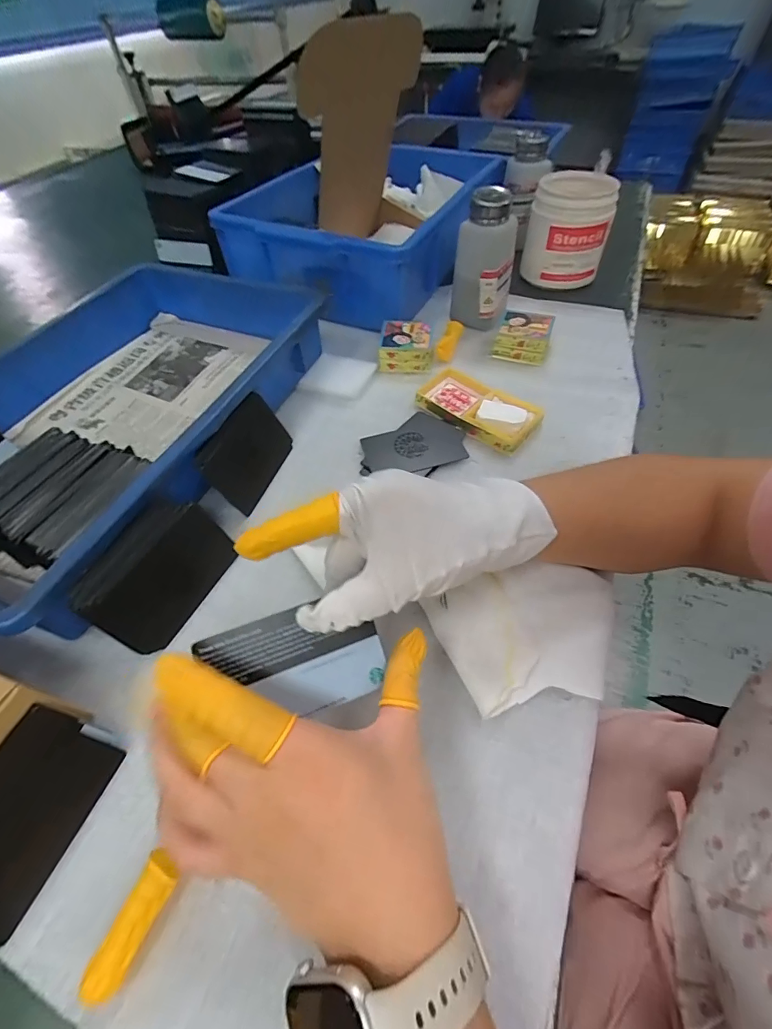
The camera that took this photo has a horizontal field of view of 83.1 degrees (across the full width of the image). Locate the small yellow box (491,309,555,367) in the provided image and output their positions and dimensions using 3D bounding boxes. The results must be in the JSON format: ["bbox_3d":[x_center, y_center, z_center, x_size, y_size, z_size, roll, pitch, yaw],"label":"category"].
[{"bbox_3d":[0.148,-0.193,0.469,0.053,0.028,0.050,13,54,11],"label":"small yellow box"}]

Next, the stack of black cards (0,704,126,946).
[{"bbox_3d":[-0.177,0.147,0.210,0.005,0.055,0.086,-17,38,41],"label":"stack of black cards"}]

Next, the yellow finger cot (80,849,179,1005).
[{"bbox_3d":[-0.112,0.185,0.197,0.016,0.019,0.049,17,55,15],"label":"yellow finger cot"}]

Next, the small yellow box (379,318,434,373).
[{"bbox_3d":[0.021,-0.180,0.466,0.054,0.029,0.052,-1,53,2],"label":"small yellow box"}]

